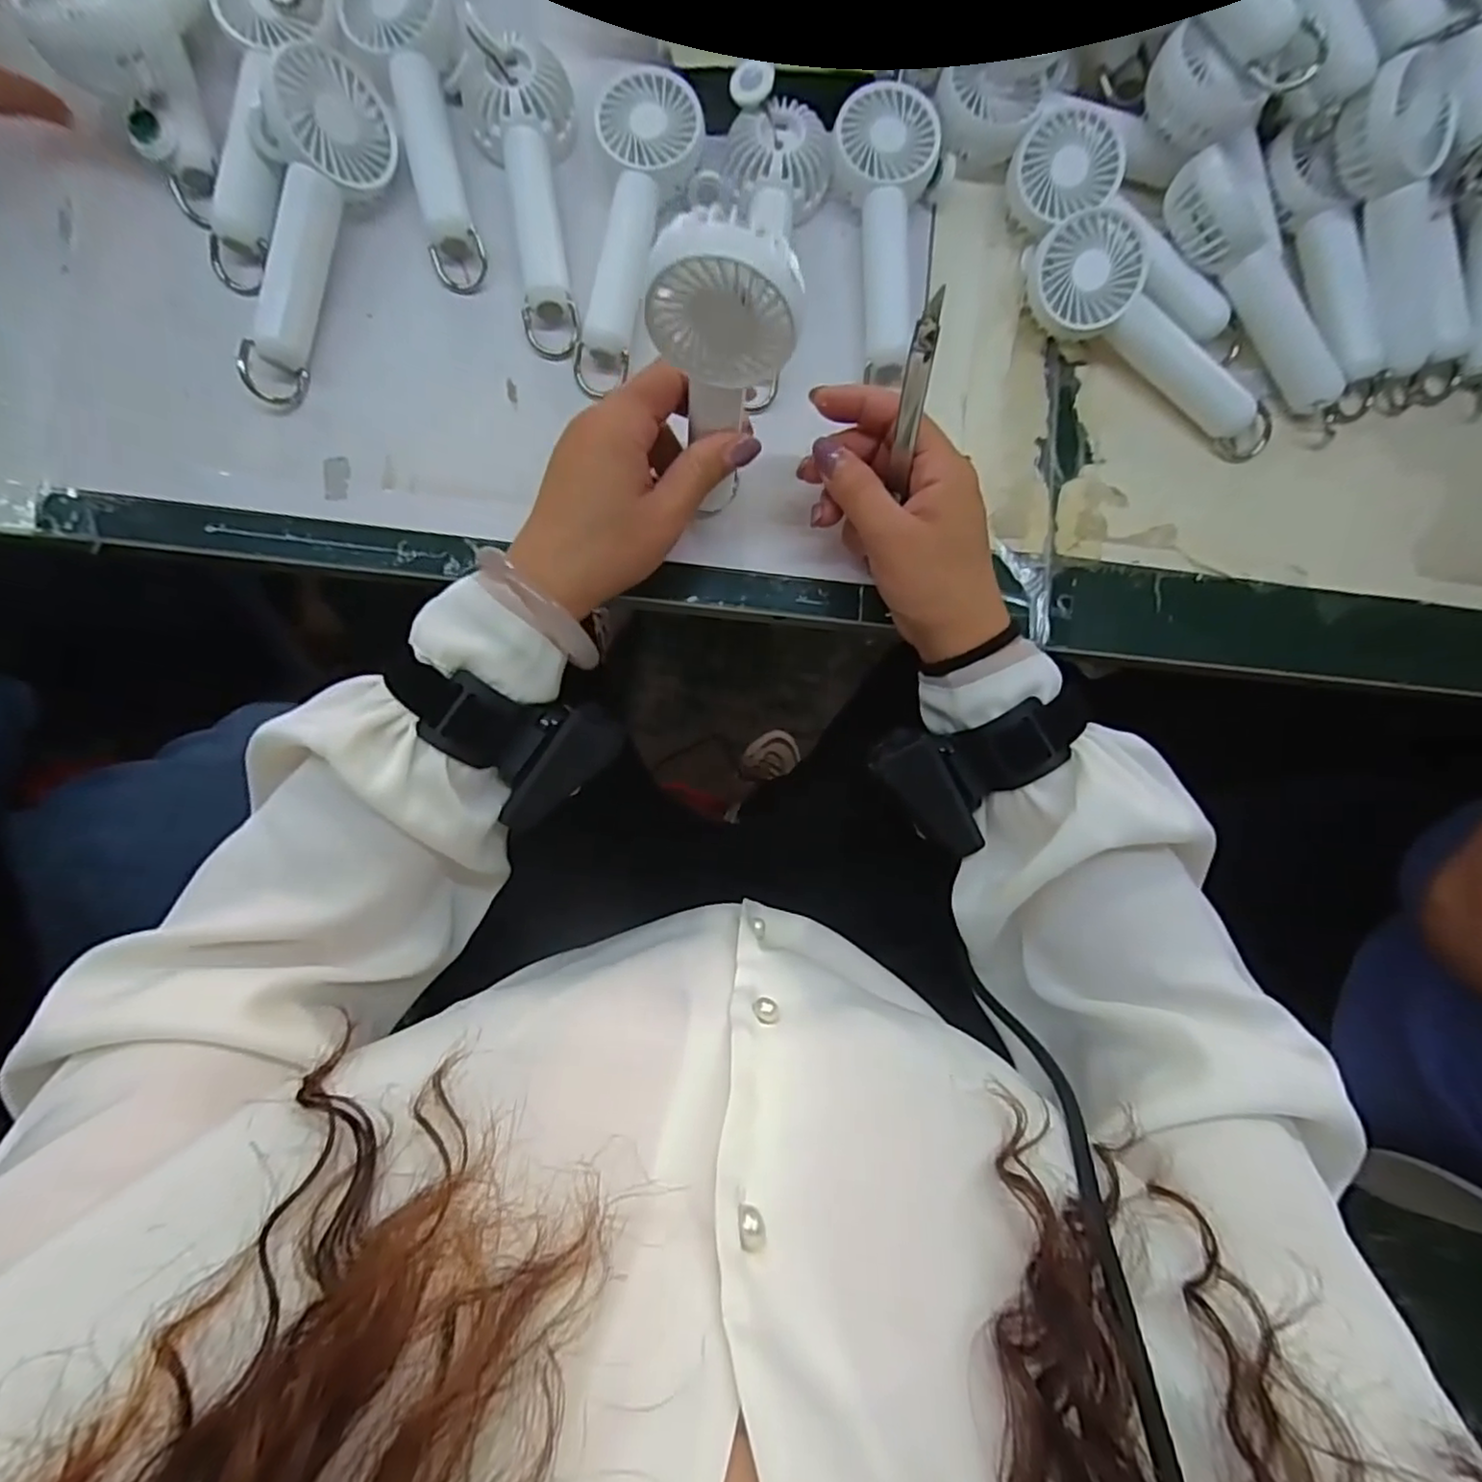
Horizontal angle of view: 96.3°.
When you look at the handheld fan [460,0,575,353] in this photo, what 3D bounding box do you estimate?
[{"bbox_3d":[-0.110,-0.290,0.350,0.056,0.030,0.156,-10,83,-3],"label":"handheld fan"}]

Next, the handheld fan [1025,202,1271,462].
[{"bbox_3d":[0.229,-0.222,0.363,0.165,0.040,0.053,32,85,0],"label":"handheld fan"}]

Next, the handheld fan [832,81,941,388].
[{"bbox_3d":[0.078,-0.275,0.366,0.053,0.025,0.149,1,83,-1],"label":"handheld fan"}]

